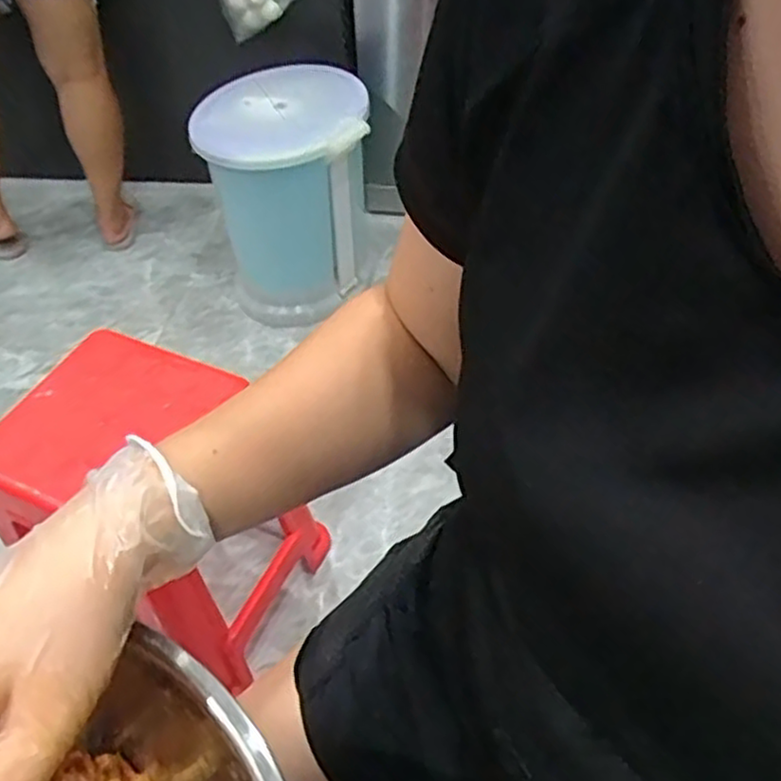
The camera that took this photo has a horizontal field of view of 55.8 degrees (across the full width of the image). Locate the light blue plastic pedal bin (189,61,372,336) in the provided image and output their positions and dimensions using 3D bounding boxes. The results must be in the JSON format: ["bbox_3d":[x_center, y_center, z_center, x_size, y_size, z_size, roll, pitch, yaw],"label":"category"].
[{"bbox_3d":[-0.204,-0.403,1.580,0.328,0.455,0.297,-9,49,-5],"label":"light blue plastic pedal bin"}]

